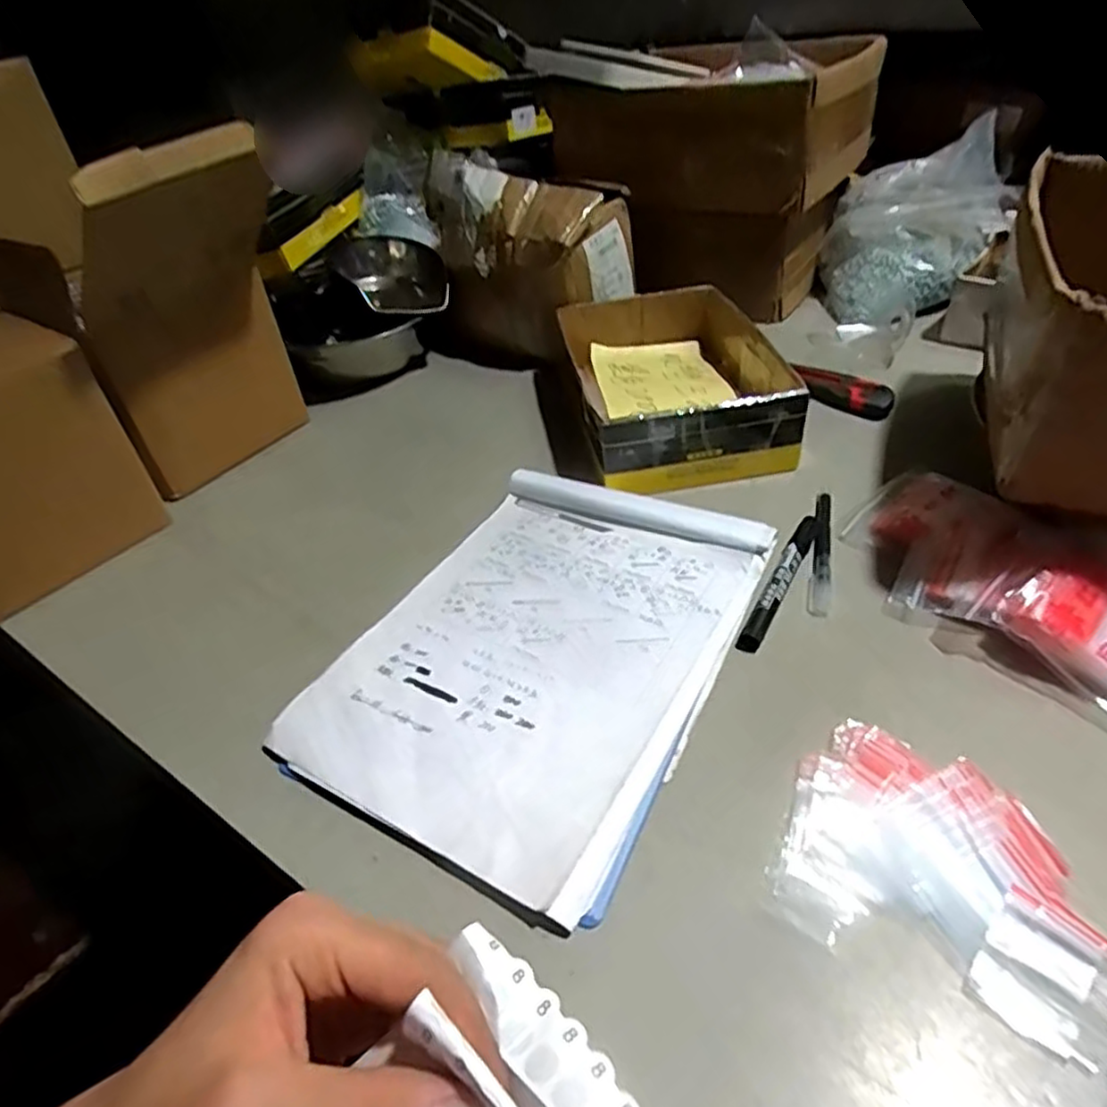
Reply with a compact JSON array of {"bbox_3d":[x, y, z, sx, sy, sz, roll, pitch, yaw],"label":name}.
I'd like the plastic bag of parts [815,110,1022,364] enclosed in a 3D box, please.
[{"bbox_3d":[0.400,-0.342,0.763,0.181,0.153,0.250,7,43,16],"label":"plastic bag of parts"}]

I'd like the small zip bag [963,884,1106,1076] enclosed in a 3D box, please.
[{"bbox_3d":[0.216,0.182,0.299,0.059,0.005,0.049,-36,49,-29],"label":"small zip bag"}]

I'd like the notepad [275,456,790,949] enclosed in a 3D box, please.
[{"bbox_3d":[-0.006,0.057,0.463,0.223,0.014,0.309,18,47,25],"label":"notepad"}]

